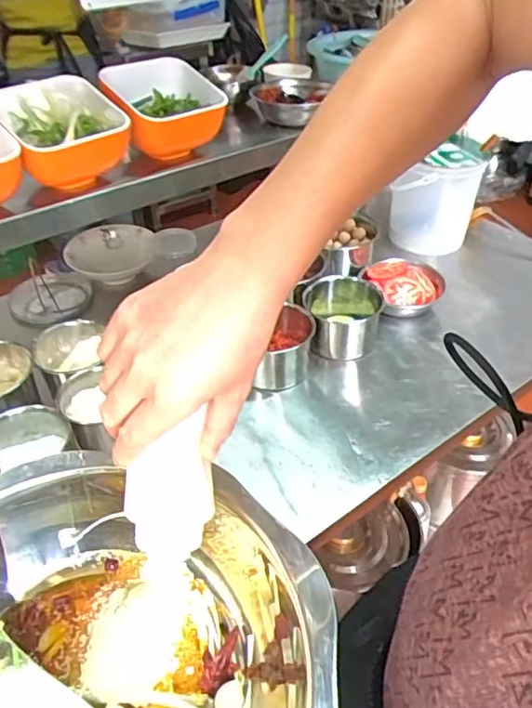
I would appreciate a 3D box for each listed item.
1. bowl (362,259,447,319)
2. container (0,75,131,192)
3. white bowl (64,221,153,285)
[{"bbox_3d":[0.264,-0.127,1.075,0.151,0.068,0.143,0,41,0],"label":"bowl"},{"bbox_3d":[-0.278,-0.302,0.786,0.154,0.113,0.129,-20,44,-21],"label":"container"},{"bbox_3d":[-0.307,-0.194,1.133,0.166,0.075,0.155,-7,41,-8],"label":"white bowl"}]

